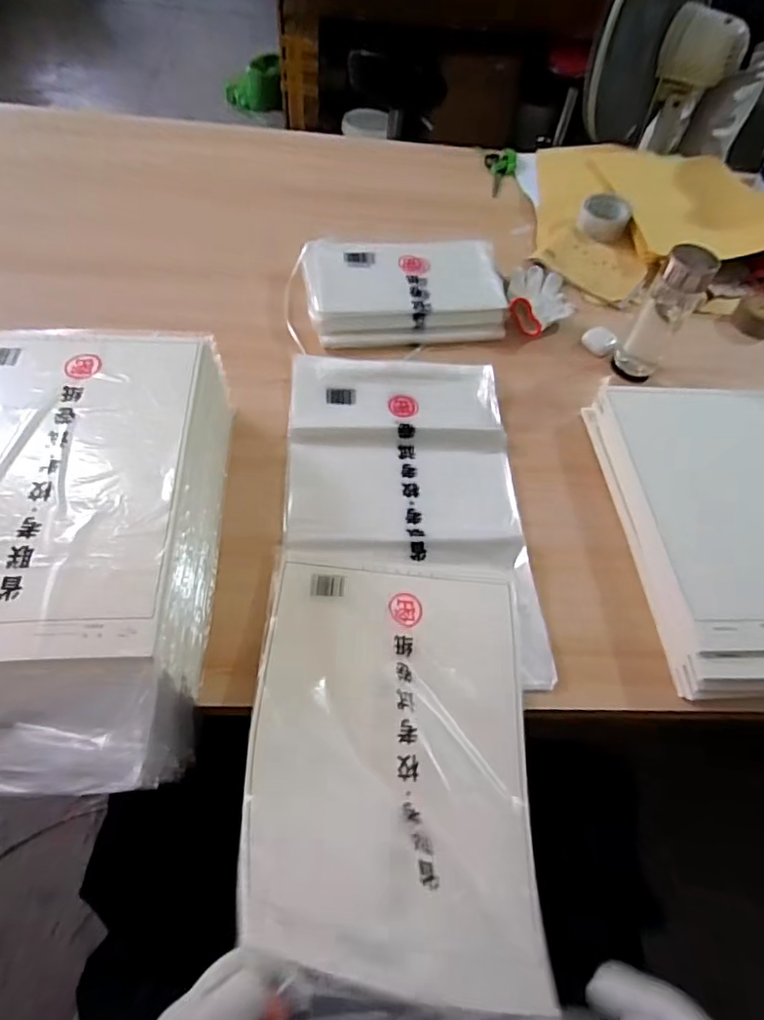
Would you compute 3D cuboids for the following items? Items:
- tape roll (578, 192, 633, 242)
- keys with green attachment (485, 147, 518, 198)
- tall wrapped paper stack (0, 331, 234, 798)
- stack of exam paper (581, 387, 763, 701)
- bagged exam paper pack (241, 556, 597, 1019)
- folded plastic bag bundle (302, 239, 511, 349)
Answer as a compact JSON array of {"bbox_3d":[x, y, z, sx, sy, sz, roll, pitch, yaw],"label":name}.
[{"bbox_3d":[0.409,-0.538,1.027,0.089,0.047,0.089,24,57,10],"label":"tape roll"},{"bbox_3d":[0.248,-0.700,1.162,0.065,0.024,0.173,7,56,-2],"label":"keys with green attachment"},{"bbox_3d":[-0.319,0.023,0.555,0.275,0.126,0.476,0,56,-5],"label":"tall wrapped paper stack"},{"bbox_3d":[0.422,0.008,0.661,0.246,0.068,0.395,-1,56,-5],"label":"stack of exam paper"},{"bbox_3d":[0.021,0.205,0.494,0.259,0.075,0.406,12,42,-13],"label":"bagged exam paper pack"},{"bbox_3d":[0.034,-0.347,0.874,0.306,0.056,0.208,-3,56,-7],"label":"folded plastic bag bundle"}]

